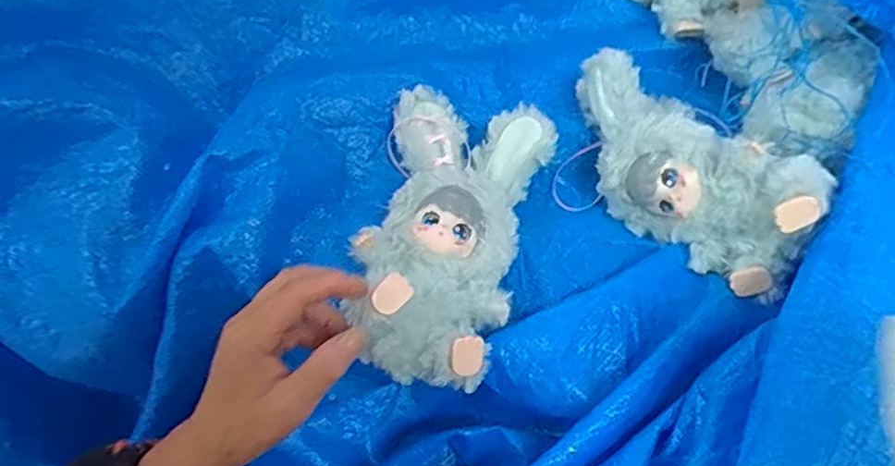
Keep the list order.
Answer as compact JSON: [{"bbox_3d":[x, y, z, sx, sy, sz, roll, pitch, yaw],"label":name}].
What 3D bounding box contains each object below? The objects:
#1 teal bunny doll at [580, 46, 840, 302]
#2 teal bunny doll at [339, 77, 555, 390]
[{"bbox_3d":[0.170,-0.065,0.457,0.102,0.077,0.224,-35,60,-19],"label":"teal bunny doll"},{"bbox_3d":[-0.001,-0.013,0.442,0.117,0.062,0.230,8,55,10],"label":"teal bunny doll"}]

